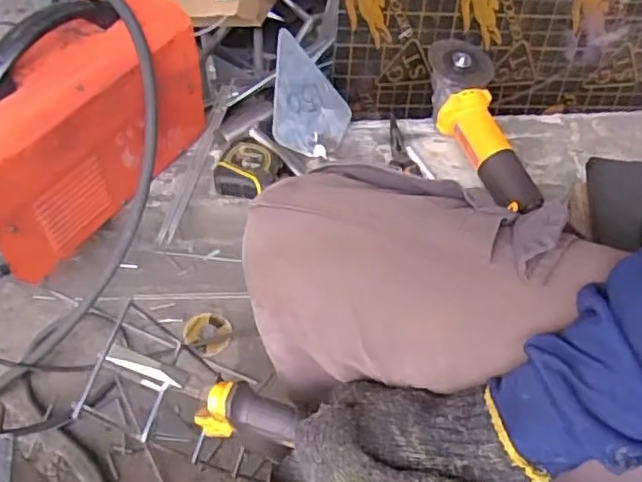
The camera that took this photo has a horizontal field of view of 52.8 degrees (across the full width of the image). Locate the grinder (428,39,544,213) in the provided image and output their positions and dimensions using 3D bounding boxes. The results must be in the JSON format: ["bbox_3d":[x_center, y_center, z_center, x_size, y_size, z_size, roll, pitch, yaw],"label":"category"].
[{"bbox_3d":[0.227,-0.158,0.909,0.093,0.077,0.282,-13,69,-15],"label":"grinder"}]

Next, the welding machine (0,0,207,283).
[{"bbox_3d":[-0.303,-0.148,0.756,0.154,0.227,0.311,29,56,17],"label":"welding machine"}]

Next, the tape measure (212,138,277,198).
[{"bbox_3d":[-0.097,-0.095,0.858,0.080,0.037,0.089,5,52,-1],"label":"tape measure"}]

